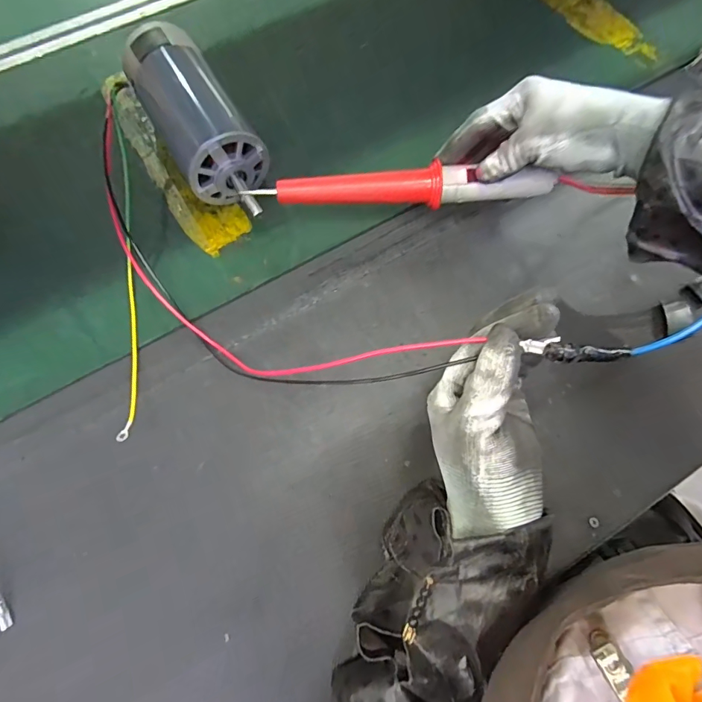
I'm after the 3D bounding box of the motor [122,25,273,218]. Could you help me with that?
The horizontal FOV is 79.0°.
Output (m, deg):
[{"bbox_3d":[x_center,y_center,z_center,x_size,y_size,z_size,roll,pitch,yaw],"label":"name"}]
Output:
[{"bbox_3d":[-0.144,-0.216,0.422,0.077,0.077,0.211,-31,76,-8],"label":"motor"}]

